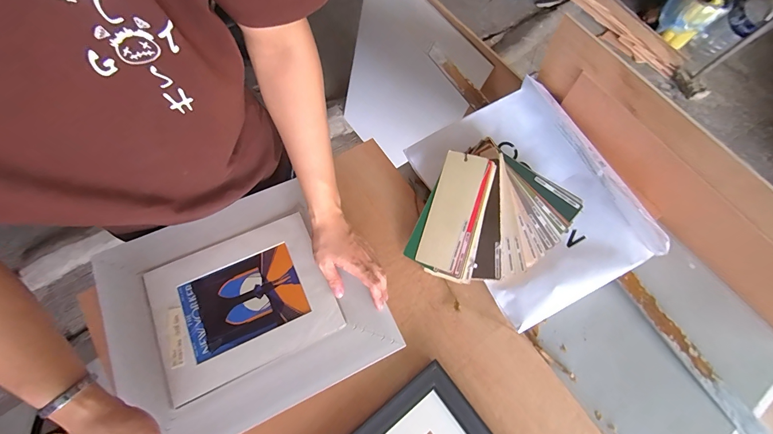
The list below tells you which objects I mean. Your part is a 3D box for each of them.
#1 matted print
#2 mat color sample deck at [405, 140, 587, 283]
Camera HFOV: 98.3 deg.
[{"bbox_3d":[-0.220,0.127,0.510,0.248,0.009,0.202,-24,73,-12],"label":"matted print"},{"bbox_3d":[0.172,0.009,0.570,0.219,0.049,0.243,35,90,2],"label":"mat color sample deck"}]

